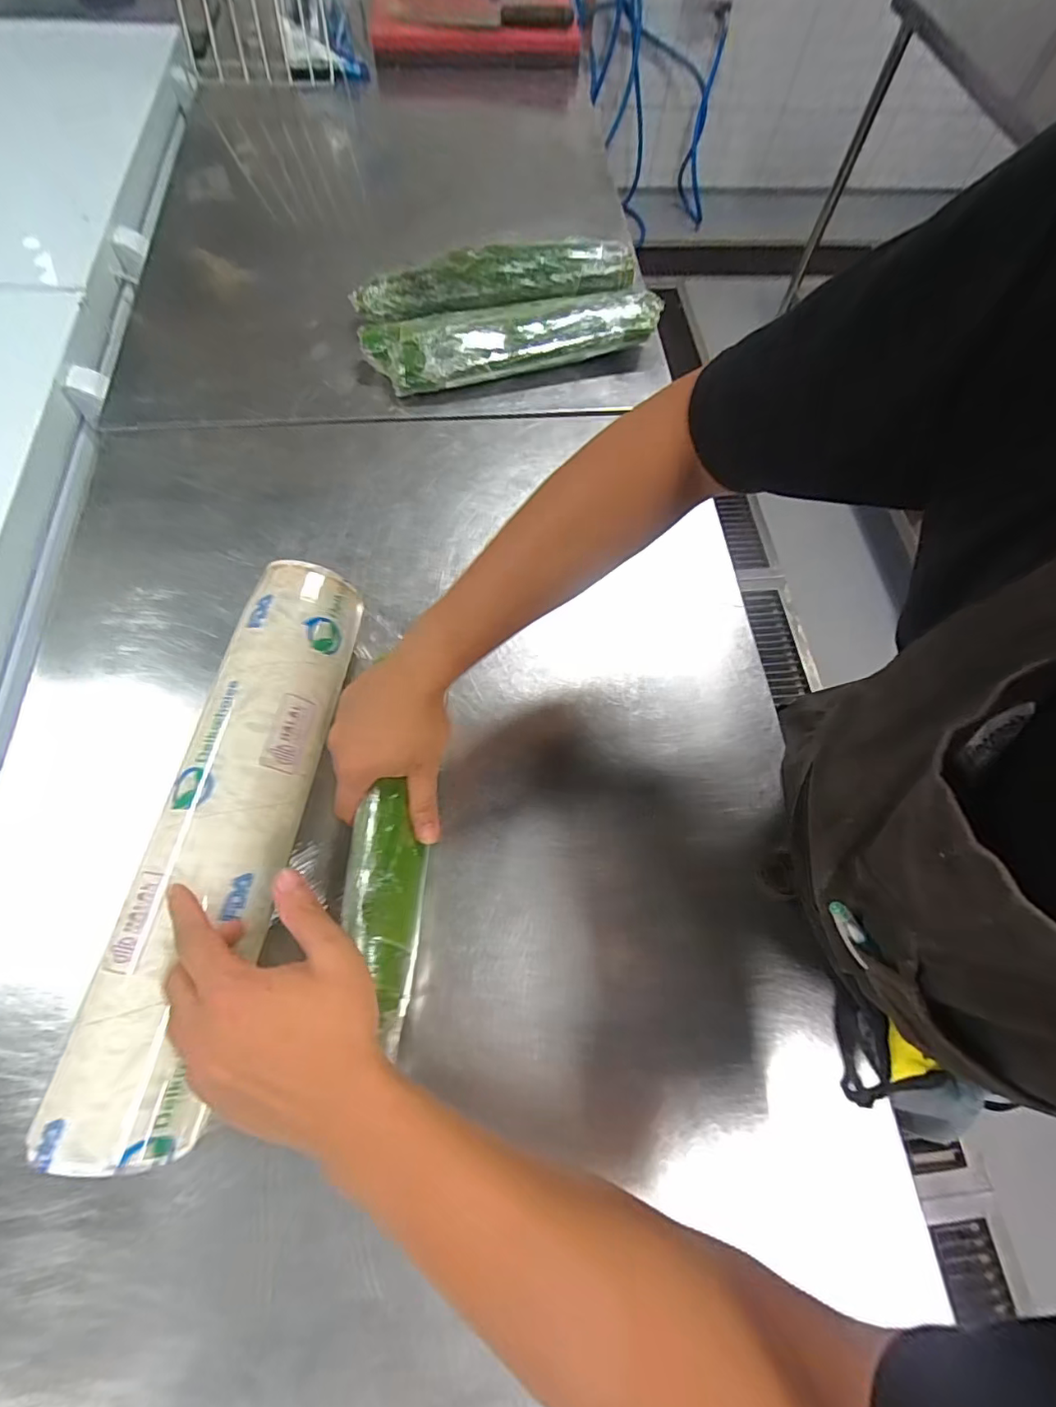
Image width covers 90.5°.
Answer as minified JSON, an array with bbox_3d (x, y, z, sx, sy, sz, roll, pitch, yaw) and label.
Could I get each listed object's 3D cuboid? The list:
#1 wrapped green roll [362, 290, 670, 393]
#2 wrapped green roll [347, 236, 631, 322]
[{"bbox_3d":[-0.019,-0.456,0.661,0.360,0.052,0.087,-15,69,-9],"label":"wrapped green roll"},{"bbox_3d":[-0.046,-0.540,0.669,0.353,0.054,0.073,-5,68,-5],"label":"wrapped green roll"}]

